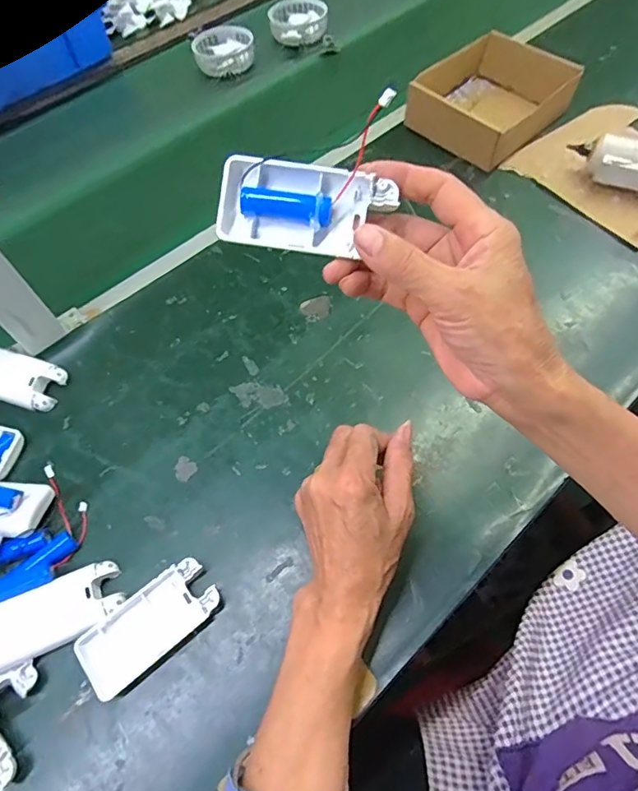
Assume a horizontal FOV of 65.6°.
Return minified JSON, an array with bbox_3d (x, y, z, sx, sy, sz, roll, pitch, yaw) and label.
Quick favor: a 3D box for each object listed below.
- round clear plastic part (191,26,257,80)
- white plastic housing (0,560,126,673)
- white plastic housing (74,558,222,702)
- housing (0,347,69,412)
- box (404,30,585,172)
[{"bbox_3d":[-0.141,-0.516,0.740,0.088,0.029,0.087,-2,59,3],"label":"round clear plastic part"},{"bbox_3d":[-0.191,0.156,0.351,0.099,0.015,0.044,-22,62,-10],"label":"white plastic housing"},{"bbox_3d":[-0.117,0.159,0.345,0.094,0.015,0.046,-38,66,-17],"label":"white plastic housing"},{"bbox_3d":[-0.280,-0.018,0.452,0.088,0.029,0.044,15,62,11],"label":"housing"},{"bbox_3d":[0.209,-0.365,0.611,0.167,0.054,0.150,-40,66,-18],"label":"box"}]

